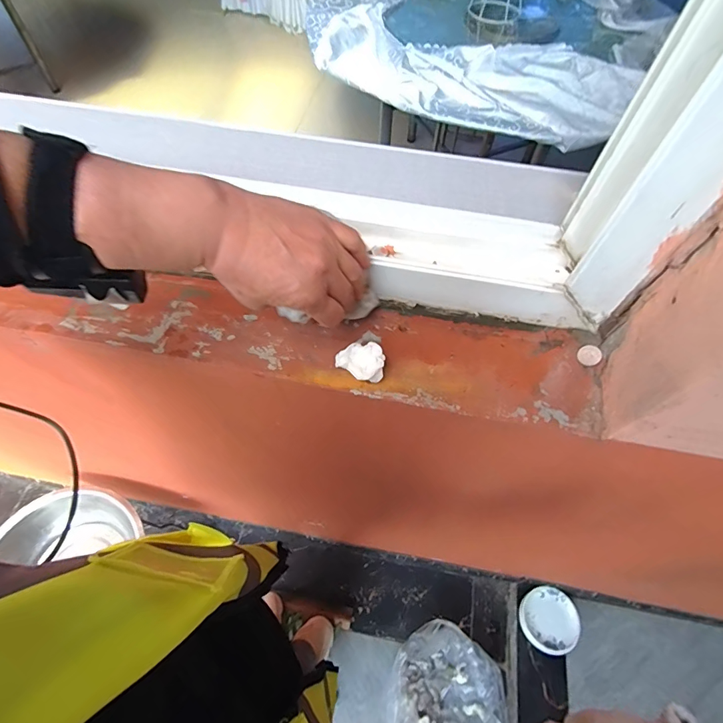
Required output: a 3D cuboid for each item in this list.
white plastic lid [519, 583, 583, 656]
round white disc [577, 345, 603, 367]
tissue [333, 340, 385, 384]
[{"bbox_3d":[0.564,0.775,1.196,0.159,0.025,0.167,-8,60,13],"label":"white plastic lid"},{"bbox_3d":[0.211,-0.005,0.368,0.019,0.005,0.019,-12,67,31],"label":"round white disc"},{"bbox_3d":[-0.001,-0.001,0.353,0.044,0.025,0.029,15,60,6],"label":"tissue"}]

